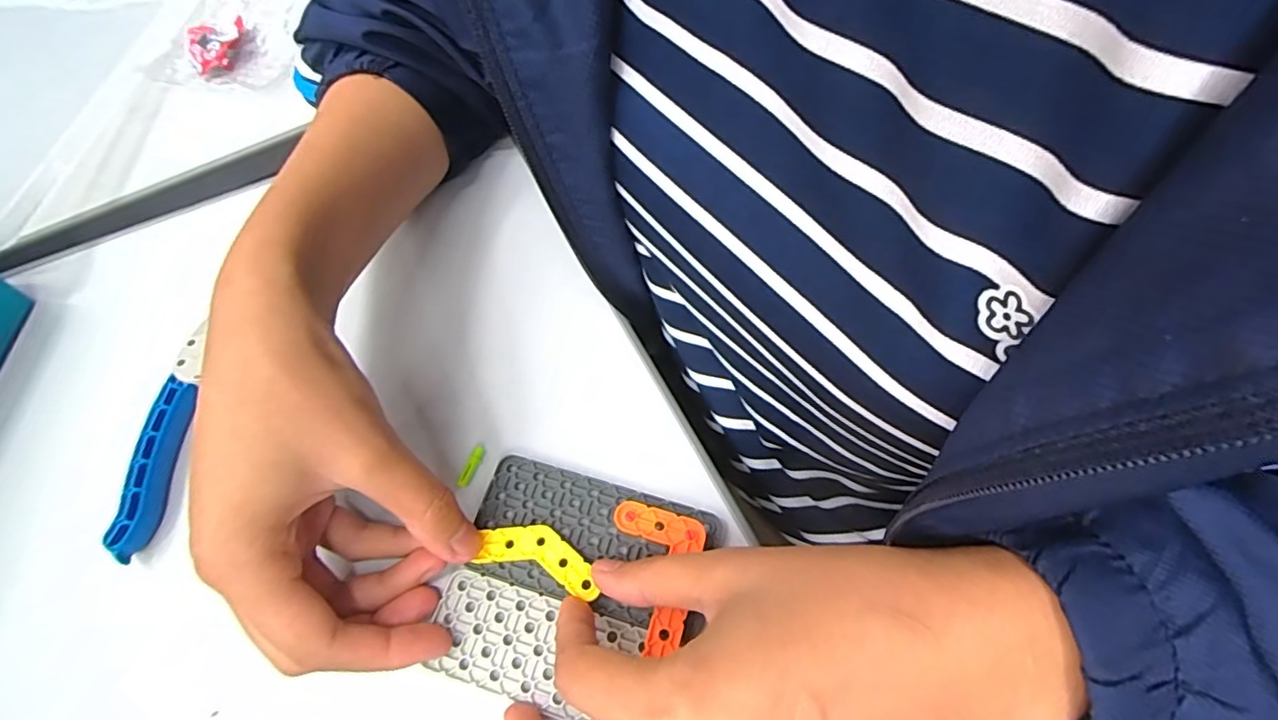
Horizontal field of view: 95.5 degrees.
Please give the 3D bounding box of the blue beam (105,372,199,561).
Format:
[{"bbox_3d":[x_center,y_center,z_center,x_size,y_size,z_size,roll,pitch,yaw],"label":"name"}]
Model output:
[{"bbox_3d":[-0.214,0.047,0.256,0.010,0.014,0.077,-1,63,2],"label":"blue beam"}]

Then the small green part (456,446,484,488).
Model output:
[{"bbox_3d":[-0.075,0.047,0.260,0.006,0.005,0.018,17,65,11],"label":"small green part"}]

